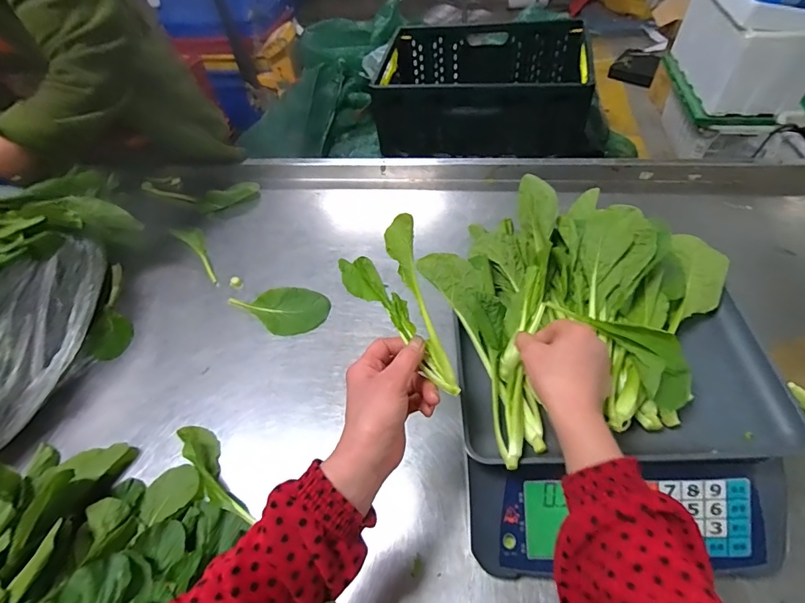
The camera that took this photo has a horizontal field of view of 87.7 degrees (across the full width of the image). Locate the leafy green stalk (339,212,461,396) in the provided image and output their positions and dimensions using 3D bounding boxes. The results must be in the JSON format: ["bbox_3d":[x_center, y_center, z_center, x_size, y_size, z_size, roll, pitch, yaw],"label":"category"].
[{"bbox_3d":[-0.011,0.000,0.386,0.073,0.084,0.163,-15,54,-6],"label":"leafy green stalk"}]

